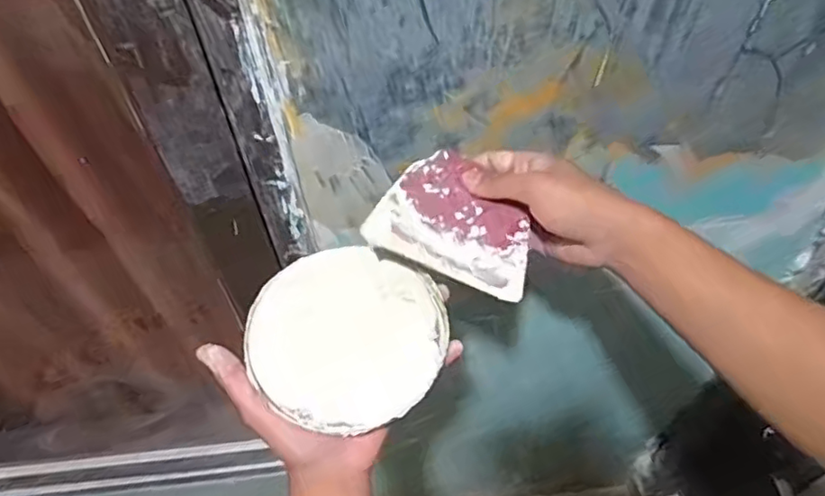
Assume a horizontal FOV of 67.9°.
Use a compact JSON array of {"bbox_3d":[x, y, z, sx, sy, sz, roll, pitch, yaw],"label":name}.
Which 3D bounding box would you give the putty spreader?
[{"bbox_3d":[0.036,-0.024,0.469,0.121,0.006,0.101,23,62,0],"label":"putty spreader"}]

